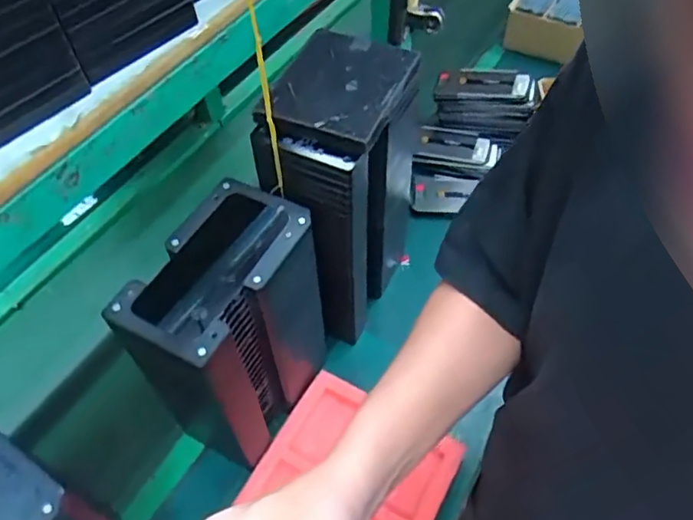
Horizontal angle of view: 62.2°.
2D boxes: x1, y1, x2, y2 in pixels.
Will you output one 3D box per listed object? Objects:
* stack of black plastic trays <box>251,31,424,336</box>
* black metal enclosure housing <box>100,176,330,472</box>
[{"bbox_3d":[-0.004,-0.072,0.712,0.116,0.344,0.198,18,56,15],"label":"stack of black plastic trays"},{"bbox_3d":[-0.122,0.080,0.643,0.121,0.284,0.189,24,58,19],"label":"black metal enclosure housing"}]

